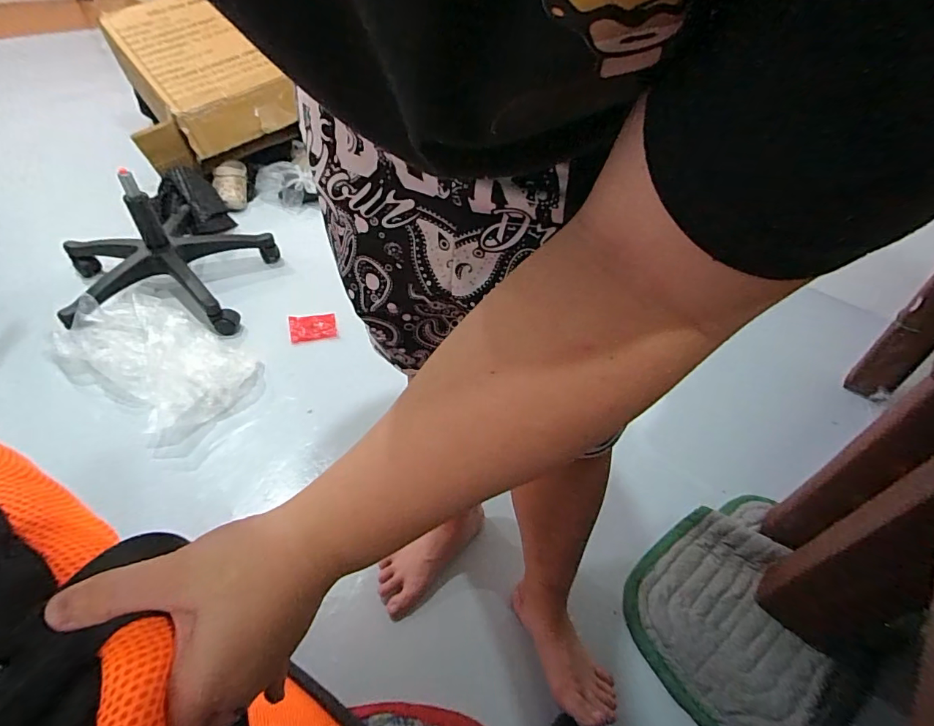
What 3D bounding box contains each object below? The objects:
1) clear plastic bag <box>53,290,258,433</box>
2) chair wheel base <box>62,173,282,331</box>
[{"bbox_3d":[-0.643,-0.027,0.965,0.380,0.125,0.231,26,49,21],"label":"clear plastic bag"},{"bbox_3d":[-0.738,-0.300,1.100,0.473,0.258,0.450,-4,46,-8],"label":"chair wheel base"}]

